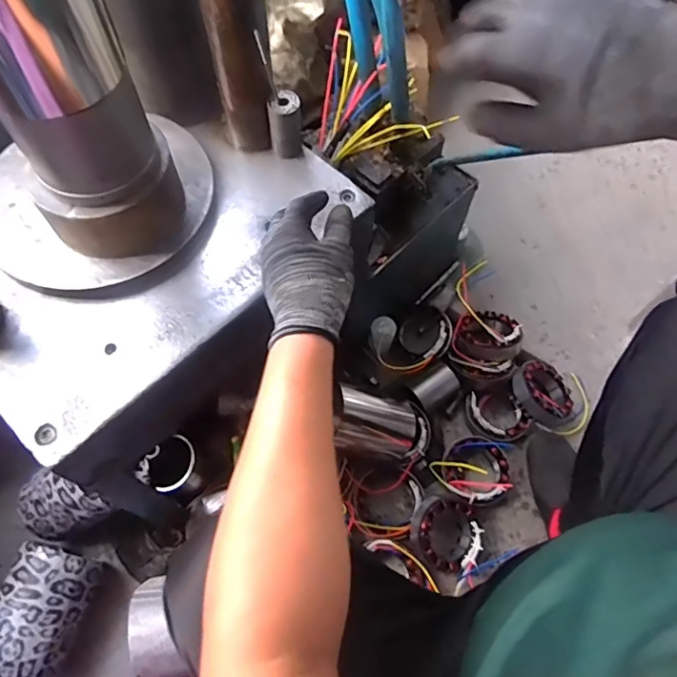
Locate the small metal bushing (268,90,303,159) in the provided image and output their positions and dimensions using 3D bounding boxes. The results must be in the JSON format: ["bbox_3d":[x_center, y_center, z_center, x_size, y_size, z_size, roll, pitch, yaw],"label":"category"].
[{"bbox_3d":[-0.064,-0.259,0.656,0.038,0.082,0.033,-7,64,-5],"label":"small metal bushing"}]

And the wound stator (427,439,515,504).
[{"bbox_3d":[0.234,0.223,0.902,0.117,0.055,0.116,0,64,-1],"label":"wound stator"}]

